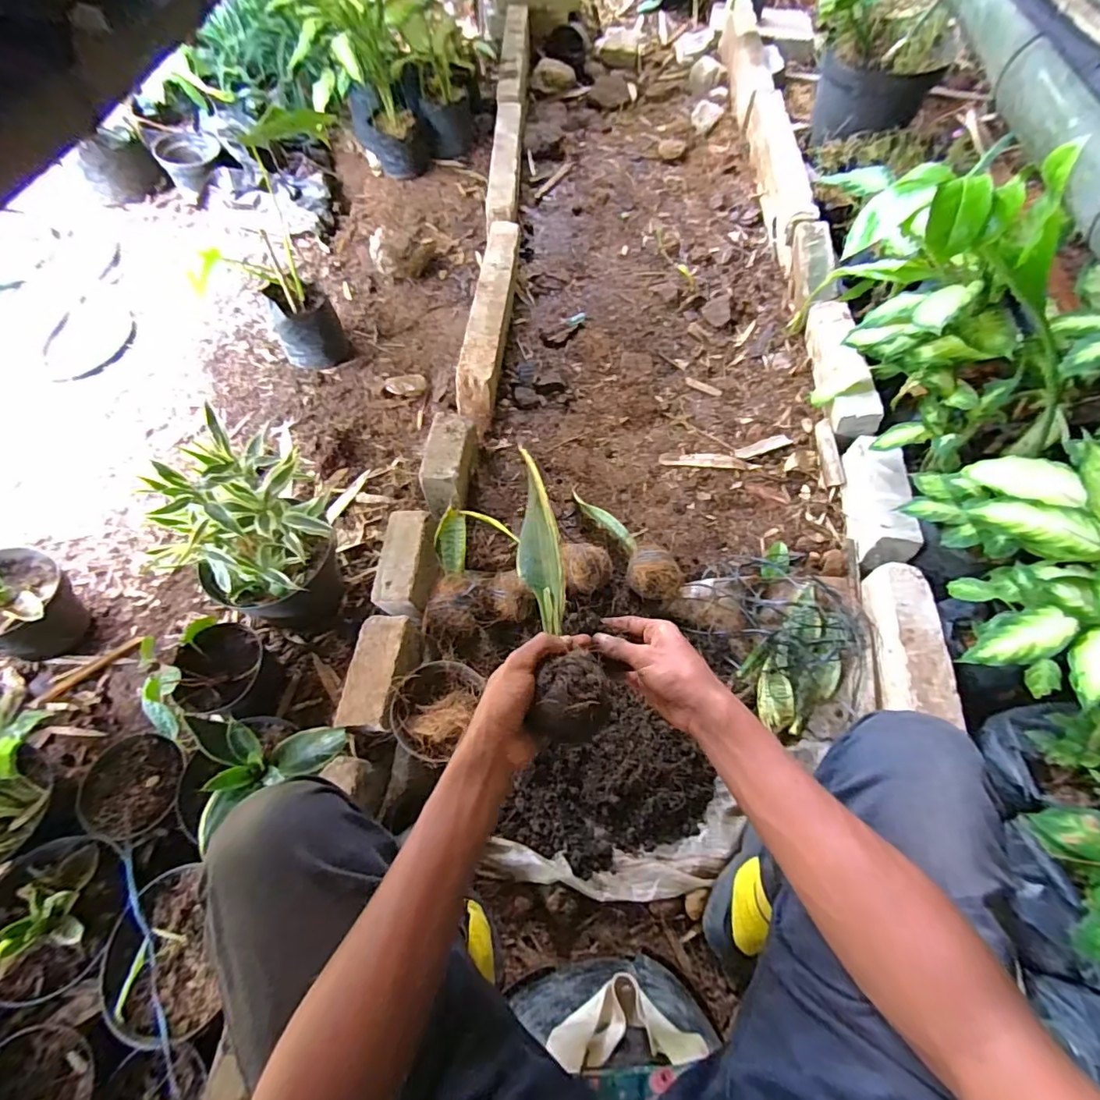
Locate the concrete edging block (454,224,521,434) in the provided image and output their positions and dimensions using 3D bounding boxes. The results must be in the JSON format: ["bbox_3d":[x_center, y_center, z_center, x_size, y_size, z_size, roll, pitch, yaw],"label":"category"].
[{"bbox_3d":[-0.144,-0.575,1.344,0.085,0.163,0.628,3,63,3],"label":"concrete edging block"}]

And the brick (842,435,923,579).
[{"bbox_3d":[0.632,-0.088,1.036,0.085,0.108,0.262,6,63,4],"label":"brick"}]

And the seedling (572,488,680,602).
[{"bbox_3d":[0.152,-0.021,1.071,0.096,0.077,0.309,-25,47,-12],"label":"seedling"}]

